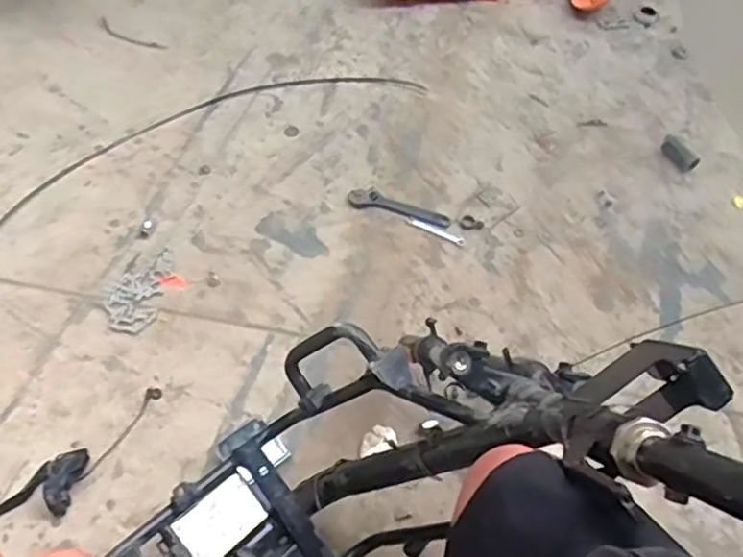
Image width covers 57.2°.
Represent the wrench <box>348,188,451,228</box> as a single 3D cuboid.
[{"bbox_3d":[0.052,-0.133,1.268,0.192,0.013,0.044,13,58,7],"label":"wrench"}]

